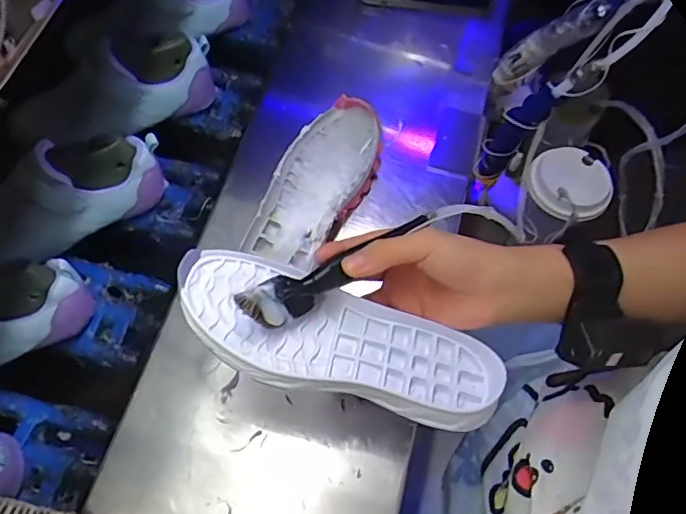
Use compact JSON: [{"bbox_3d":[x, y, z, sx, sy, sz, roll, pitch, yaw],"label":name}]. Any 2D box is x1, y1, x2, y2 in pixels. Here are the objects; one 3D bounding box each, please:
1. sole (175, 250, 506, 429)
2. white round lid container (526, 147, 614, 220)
[{"bbox_3d":[-0.004,0.055,0.383,0.218,0.033,0.081,19,65,-1],"label":"sole"},{"bbox_3d":[0.243,-0.078,0.604,0.086,0.019,0.077,20,68,12],"label":"white round lid container"}]

